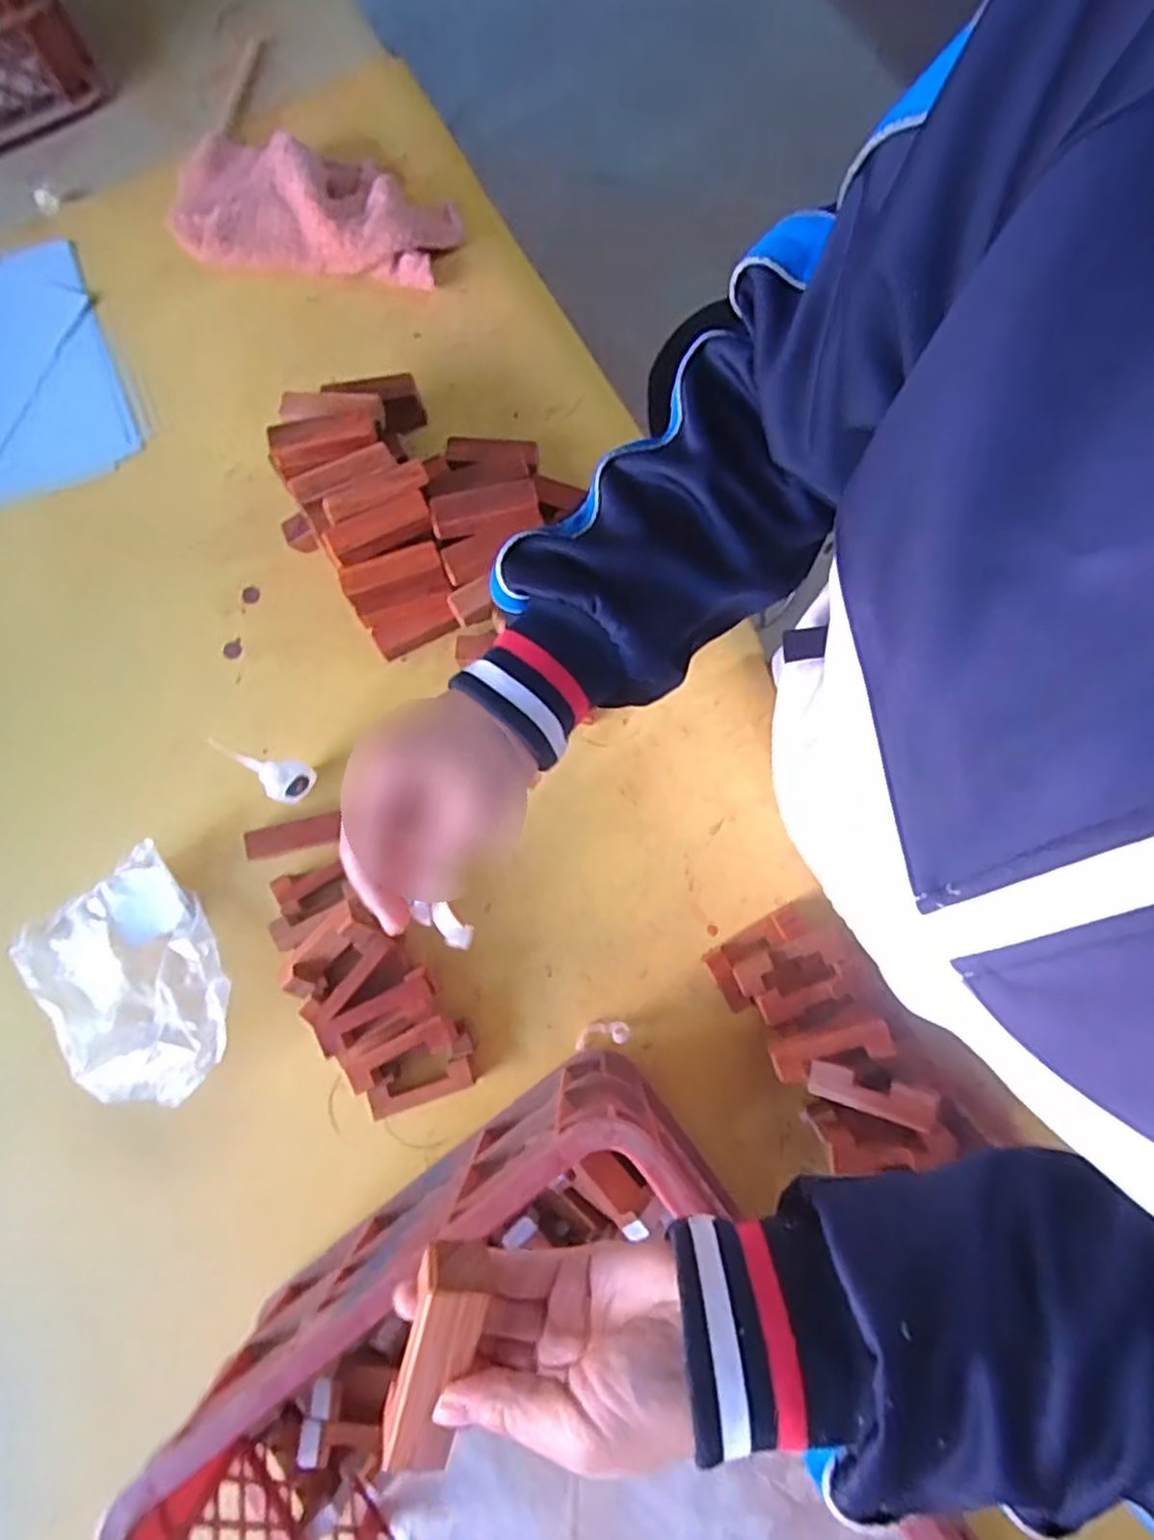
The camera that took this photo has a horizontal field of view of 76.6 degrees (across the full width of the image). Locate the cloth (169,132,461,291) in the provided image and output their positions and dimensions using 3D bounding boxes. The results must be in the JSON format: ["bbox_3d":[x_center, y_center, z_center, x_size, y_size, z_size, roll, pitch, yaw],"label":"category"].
[{"bbox_3d":[-0.239,-0.517,0.661,0.260,0.039,0.137,8,80,2],"label":"cloth"}]

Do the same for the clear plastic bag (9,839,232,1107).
[{"bbox_3d":[-0.330,0.163,0.546,0.128,0.042,0.167,-35,81,-5],"label":"clear plastic bag"}]

